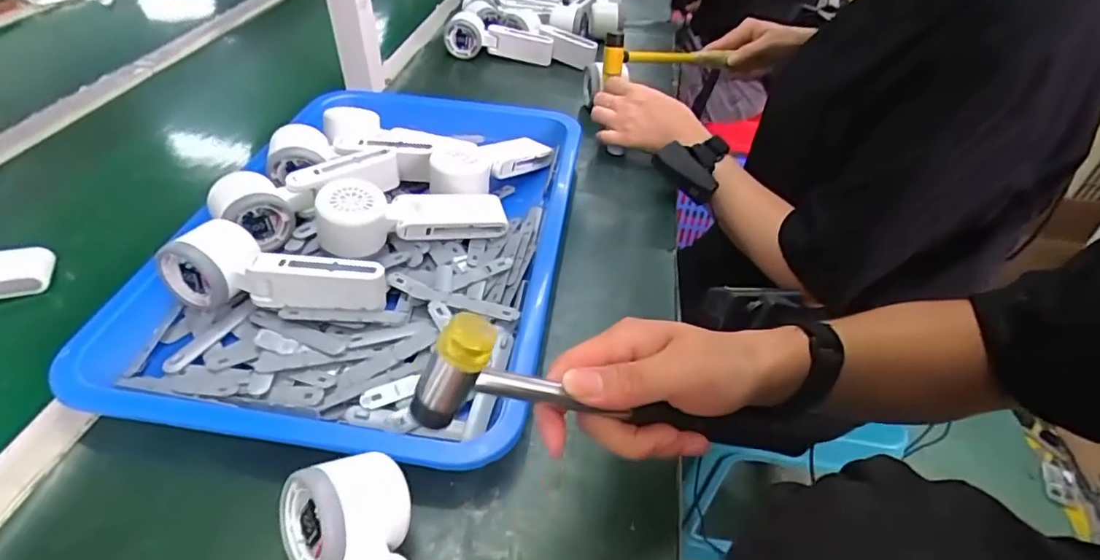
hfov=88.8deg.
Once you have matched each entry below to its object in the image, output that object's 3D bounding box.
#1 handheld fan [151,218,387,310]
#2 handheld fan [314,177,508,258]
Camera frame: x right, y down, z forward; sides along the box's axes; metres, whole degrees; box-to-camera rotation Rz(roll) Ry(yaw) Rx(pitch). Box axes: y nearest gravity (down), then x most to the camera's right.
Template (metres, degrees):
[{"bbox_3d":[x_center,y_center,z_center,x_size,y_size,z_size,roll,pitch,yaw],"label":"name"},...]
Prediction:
[{"bbox_3d":[-0.215,-0.008,0.441,0.160,0.059,0.048,6,42,4],"label":"handheld fan"},{"bbox_3d":[-0.121,-0.054,0.507,0.165,0.055,0.049,-4,41,-26],"label":"handheld fan"}]

